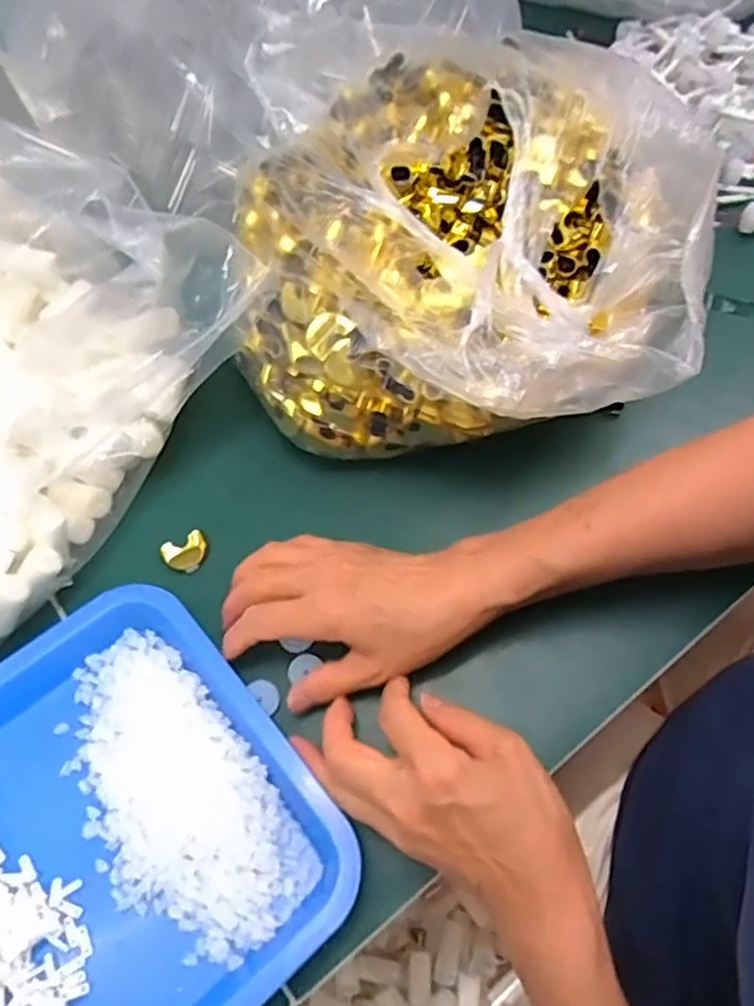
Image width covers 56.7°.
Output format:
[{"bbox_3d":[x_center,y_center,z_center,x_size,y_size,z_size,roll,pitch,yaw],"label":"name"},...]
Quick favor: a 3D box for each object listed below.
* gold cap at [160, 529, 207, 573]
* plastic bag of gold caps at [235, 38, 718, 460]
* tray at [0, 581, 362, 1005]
[{"bbox_3d":[-0.121,0.031,0.443,0.027,0.016,0.019,-28,65,-11],"label":"gold cap"},{"bbox_3d":[0.054,-0.165,0.435,0.263,0.112,0.263,9,63,7],"label":"plastic bag of gold caps"},{"bbox_3d":[-0.176,0.198,0.354,0.286,0.029,0.230,-40,68,-17],"label":"tray"}]

